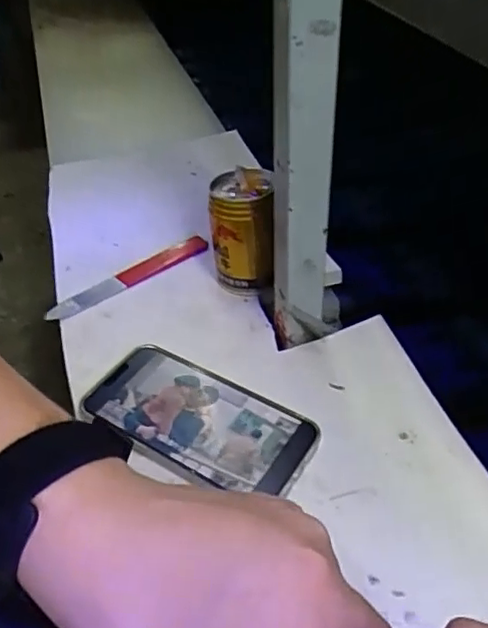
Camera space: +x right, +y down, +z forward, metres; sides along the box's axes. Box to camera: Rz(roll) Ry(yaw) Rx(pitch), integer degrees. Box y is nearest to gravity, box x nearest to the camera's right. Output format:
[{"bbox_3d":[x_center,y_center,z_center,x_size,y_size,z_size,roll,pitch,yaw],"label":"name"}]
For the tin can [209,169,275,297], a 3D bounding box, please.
[{"bbox_3d":[0.001,-0.069,0.536,0.058,0.096,0.062,-1,41,3],"label":"tin can"}]

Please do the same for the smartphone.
[{"bbox_3d":[-0.032,0.073,0.438,0.166,0.015,0.077,20,47,25],"label":"smartphone"}]

